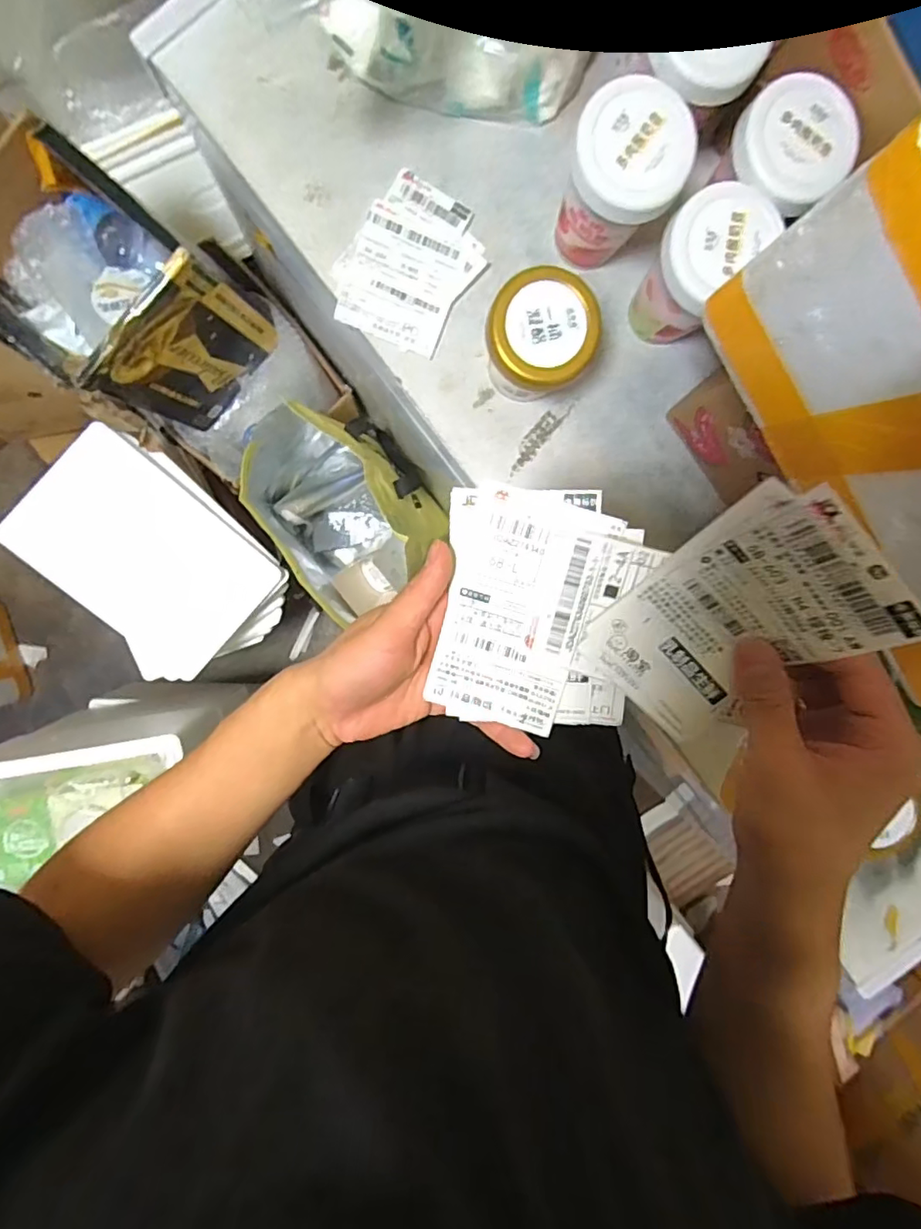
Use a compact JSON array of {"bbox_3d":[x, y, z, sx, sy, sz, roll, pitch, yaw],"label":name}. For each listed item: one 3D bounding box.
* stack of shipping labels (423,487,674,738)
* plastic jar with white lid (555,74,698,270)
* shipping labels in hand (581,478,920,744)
[{"bbox_3d":[0.043,0.002,0.316,0.108,0.013,0.134,10,107,5],"label":"stack of shipping labels"},{"bbox_3d":[0.126,-0.351,0.475,0.085,0.119,0.088,-1,96,-5],"label":"plastic jar with white lid"},{"bbox_3d":[0.129,0.004,0.271,0.083,0.018,0.132,44,134,1],"label":"shipping labels in hand"}]

